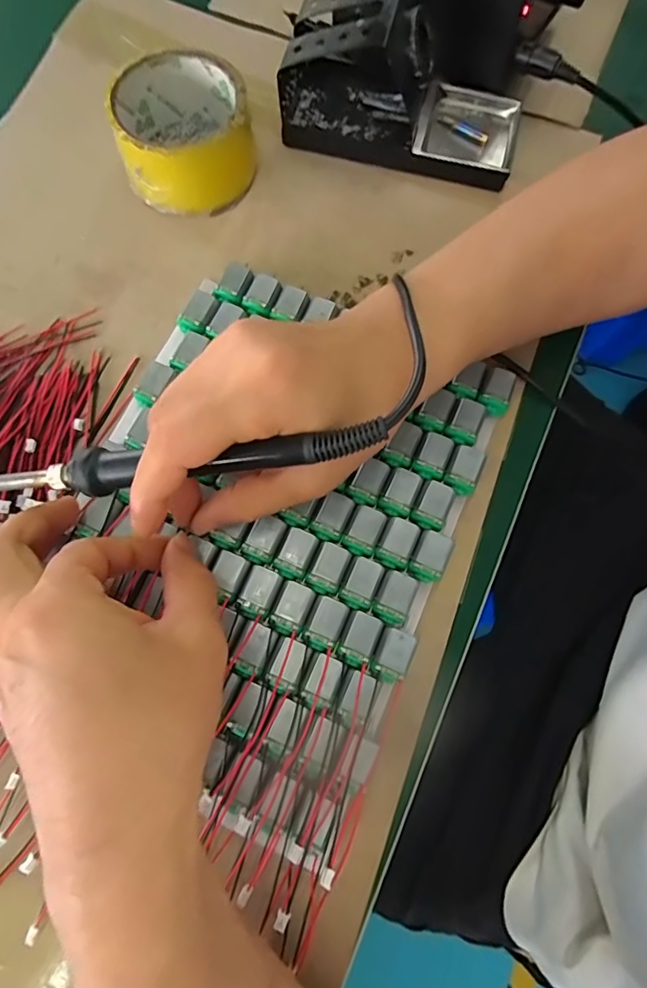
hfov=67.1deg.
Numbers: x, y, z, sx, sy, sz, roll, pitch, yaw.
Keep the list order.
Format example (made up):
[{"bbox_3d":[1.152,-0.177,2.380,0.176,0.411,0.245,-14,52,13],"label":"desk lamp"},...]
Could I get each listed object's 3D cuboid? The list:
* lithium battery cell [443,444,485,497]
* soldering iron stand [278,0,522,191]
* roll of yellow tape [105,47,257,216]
[{"bbox_3d":[0.081,-0.013,0.282,0.017,0.016,0.028,24,76,6],"label":"lithium battery cell"},{"bbox_3d":[0.056,-0.273,0.320,0.160,0.072,0.075,13,75,3],"label":"soldering iron stand"},{"bbox_3d":[-0.090,-0.235,0.319,0.080,0.046,0.082,0,75,0],"label":"roll of yellow tape"}]

